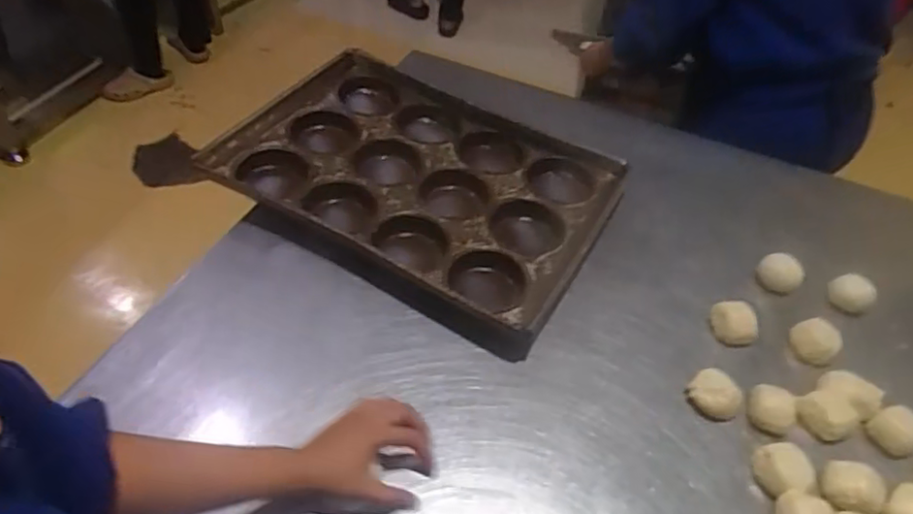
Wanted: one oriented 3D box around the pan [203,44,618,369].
[{"bbox_3d":[-0.072,-0.126,0.949,0.590,0.056,0.379,29,51,19],"label":"pan"}]

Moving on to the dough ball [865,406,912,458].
[{"bbox_3d":[0.498,0.200,0.711,0.045,0.041,0.049,3,48,-4],"label":"dough ball"}]

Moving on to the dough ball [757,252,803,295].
[{"bbox_3d":[0.435,0.024,0.843,0.053,0.037,0.049,3,48,-4],"label":"dough ball"}]

